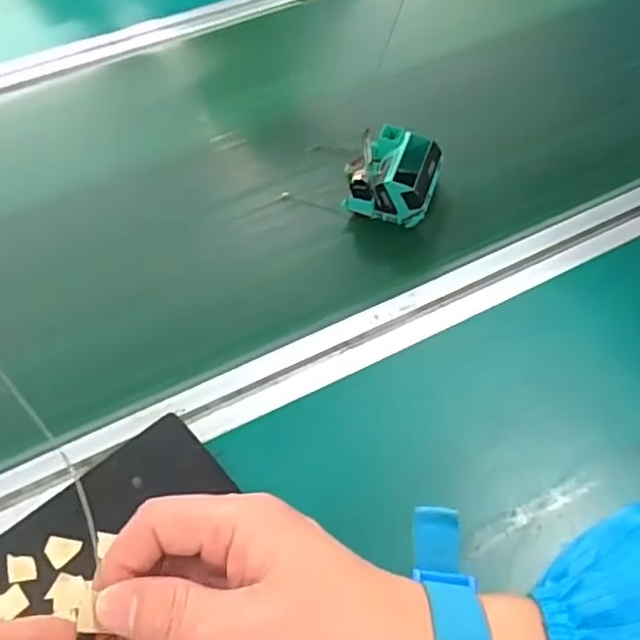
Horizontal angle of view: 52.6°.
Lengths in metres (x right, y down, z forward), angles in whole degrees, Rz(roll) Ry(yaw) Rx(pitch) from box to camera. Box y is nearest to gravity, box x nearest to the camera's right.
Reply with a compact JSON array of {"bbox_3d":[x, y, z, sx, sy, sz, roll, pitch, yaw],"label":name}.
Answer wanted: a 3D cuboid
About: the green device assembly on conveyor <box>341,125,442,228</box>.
[{"bbox_3d":[0.057,-0.109,0.498,0.064,0.045,0.068,12,53,10],"label":"green device assembly on conveyor"}]

